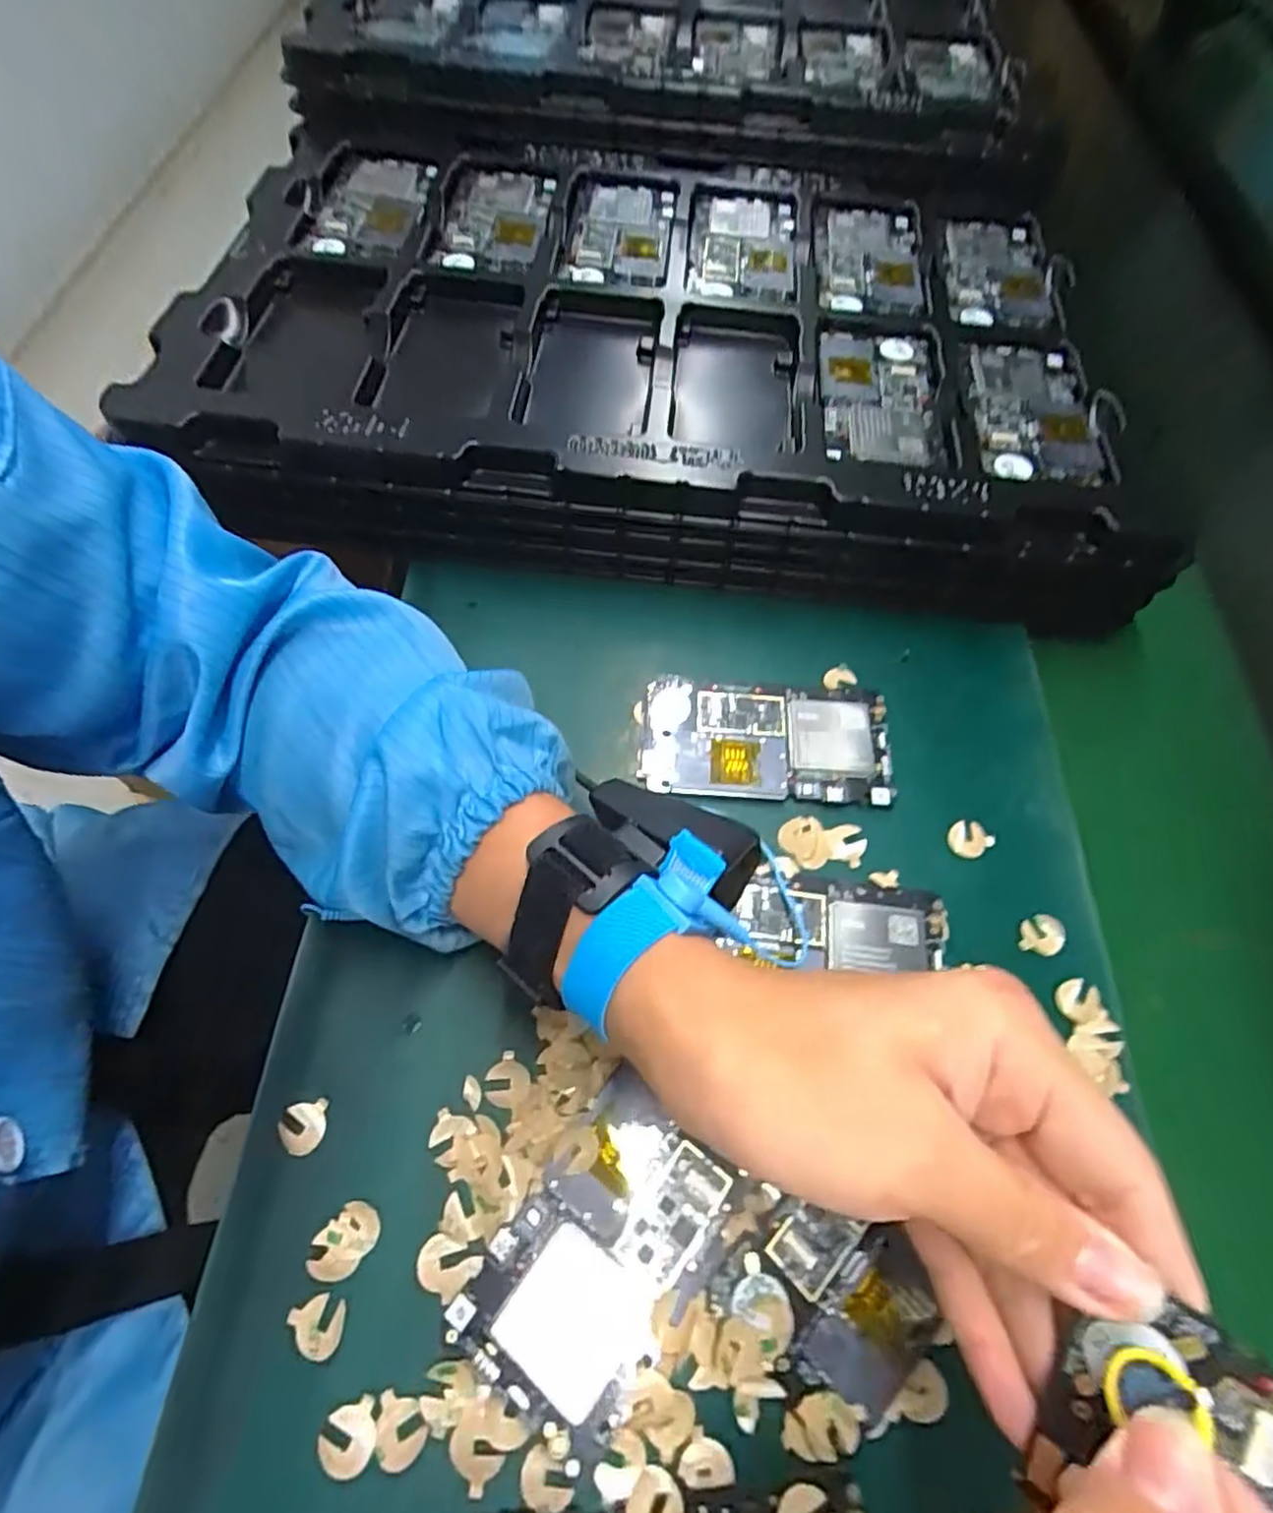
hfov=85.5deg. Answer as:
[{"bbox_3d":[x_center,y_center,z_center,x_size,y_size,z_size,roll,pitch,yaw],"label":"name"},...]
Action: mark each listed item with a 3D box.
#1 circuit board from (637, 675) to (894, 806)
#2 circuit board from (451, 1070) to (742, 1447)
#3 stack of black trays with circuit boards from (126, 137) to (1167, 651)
[{"bbox_3d":[0.066,-0.008,0.353,0.124,0.008,0.067,3,63,-4],"label":"circuit board"},{"bbox_3d":[-0.013,0.176,0.248,0.061,0.006,0.097,35,65,12],"label":"circuit board"},{"bbox_3d":[0.022,-0.254,0.440,0.539,0.077,0.343,8,63,-2],"label":"stack of black trays with circuit boards"}]

